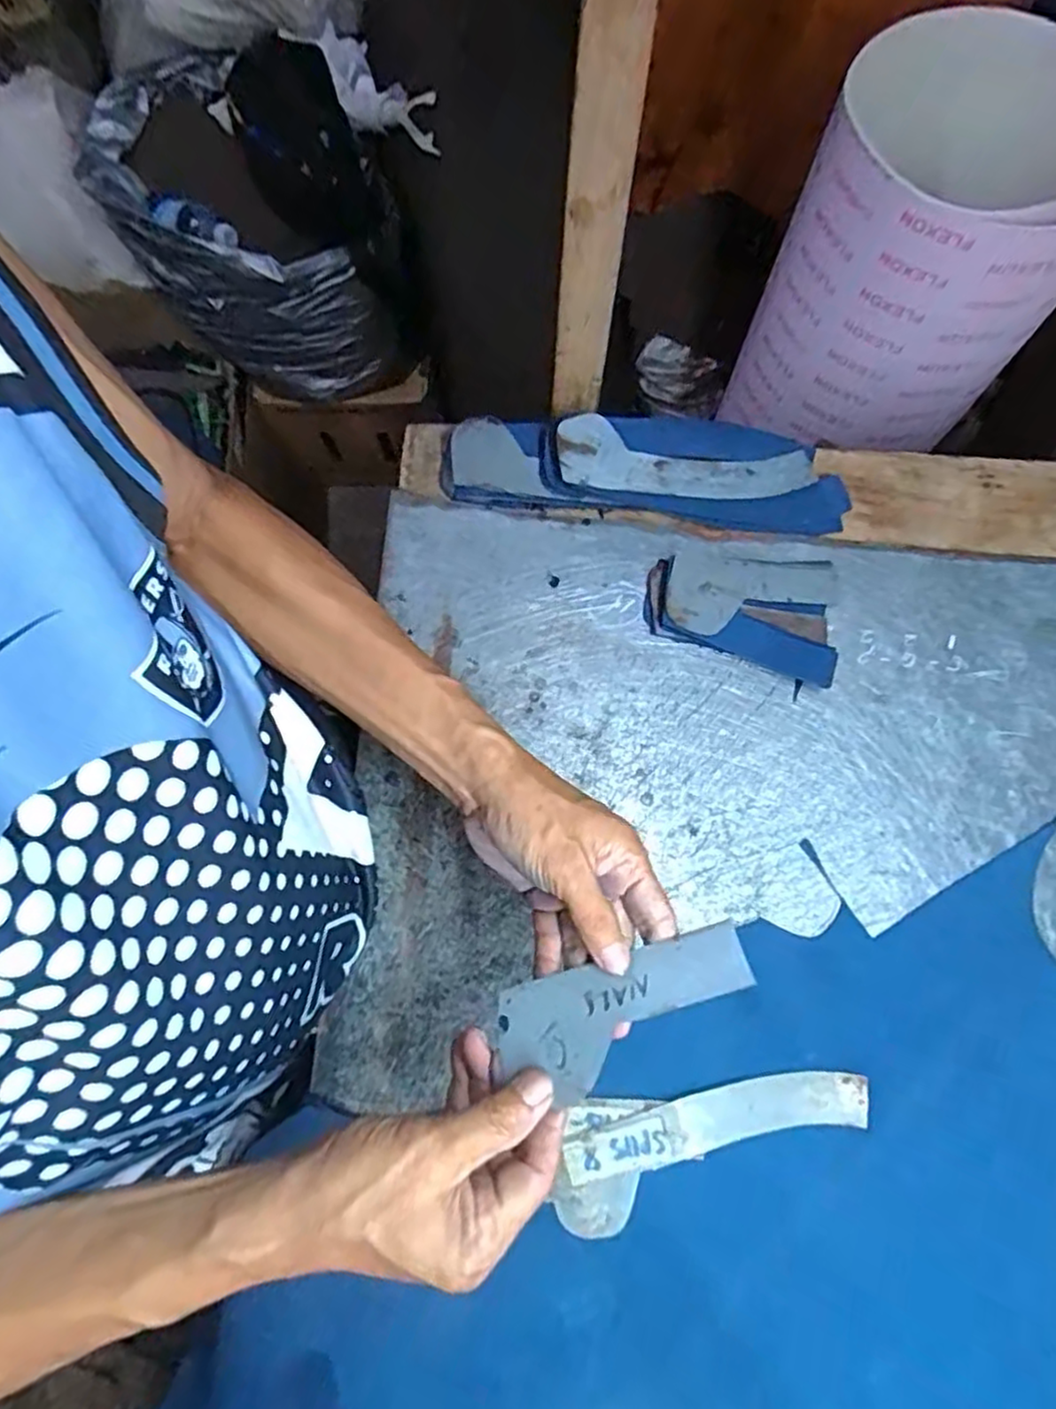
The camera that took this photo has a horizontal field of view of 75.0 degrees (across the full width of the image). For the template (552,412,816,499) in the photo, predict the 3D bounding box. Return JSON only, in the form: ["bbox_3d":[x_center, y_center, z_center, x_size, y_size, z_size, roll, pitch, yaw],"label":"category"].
[{"bbox_3d":[0.126,-0.189,0.550,0.205,0.011,0.052,7,87,-7],"label":"template"}]

